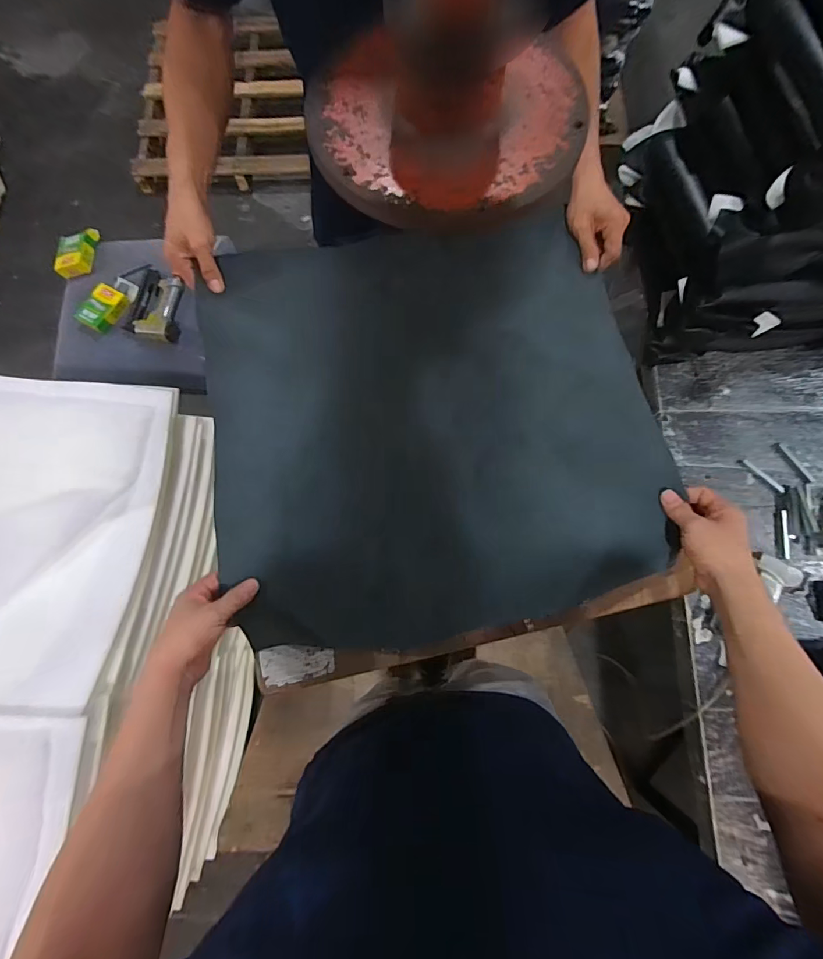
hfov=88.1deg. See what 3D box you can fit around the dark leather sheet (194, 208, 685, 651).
[{"bbox_3d":[0.025,-0.077,0.584,0.582,0.123,0.548,-11,77,-2],"label":"dark leather sheet"}]

